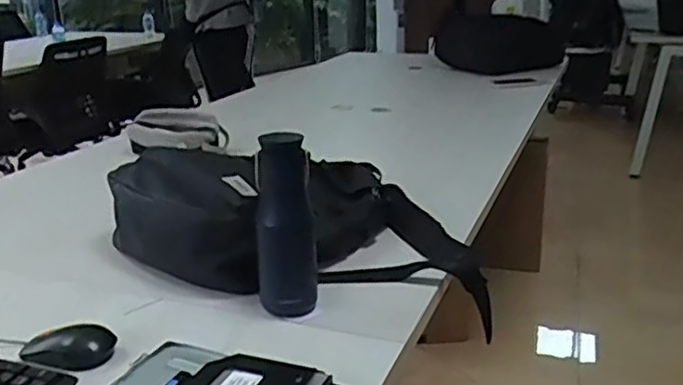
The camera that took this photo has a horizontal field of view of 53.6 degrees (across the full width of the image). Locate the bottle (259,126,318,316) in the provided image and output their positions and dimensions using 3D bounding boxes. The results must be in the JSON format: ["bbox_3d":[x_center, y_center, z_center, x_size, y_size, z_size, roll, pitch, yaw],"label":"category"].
[{"bbox_3d":[-0.067,0.039,0.809,0.068,0.209,0.058,-2,19,-2],"label":"bottle"}]

